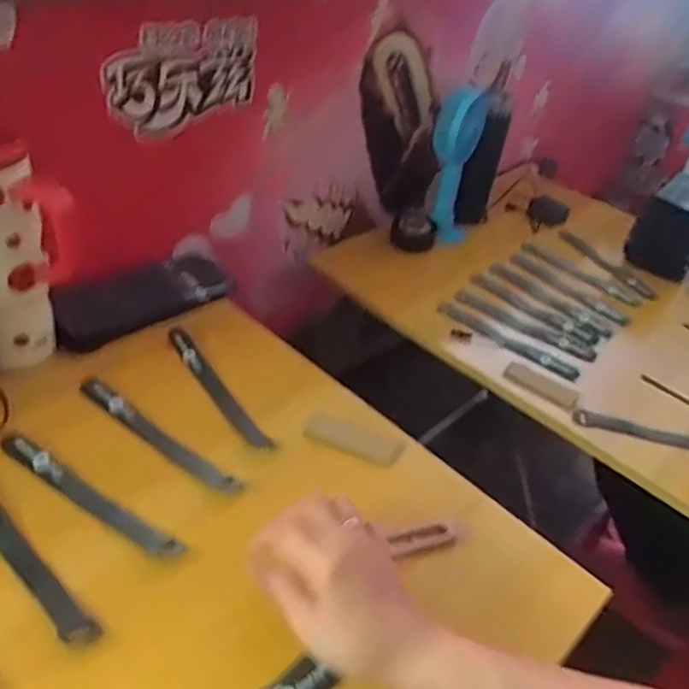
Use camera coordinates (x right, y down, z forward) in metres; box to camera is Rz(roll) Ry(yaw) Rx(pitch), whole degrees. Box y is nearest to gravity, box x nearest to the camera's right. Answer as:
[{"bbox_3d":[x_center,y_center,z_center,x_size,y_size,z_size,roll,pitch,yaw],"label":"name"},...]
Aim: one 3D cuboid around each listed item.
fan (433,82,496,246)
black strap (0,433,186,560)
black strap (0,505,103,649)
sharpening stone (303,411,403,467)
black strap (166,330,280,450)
[{"bbox_3d":[0.158,-0.254,0.925,0.073,0.247,0.056,11,41,4],"label":"fan"},{"bbox_3d":[-0.210,0.118,0.511,0.197,0.004,0.020,24,39,23],"label":"black strap"},{"bbox_3d":[-0.240,0.151,0.467,0.191,0.005,0.020,31,42,30],"label":"black strap"},{"bbox_3d":[0.007,0.086,0.583,0.088,0.012,0.029,15,37,11],"label":"sharpening stone"},{"bbox_3d":[-0.128,0.042,0.630,0.019,0.009,0.194,-20,44,-32],"label":"black strap"}]

